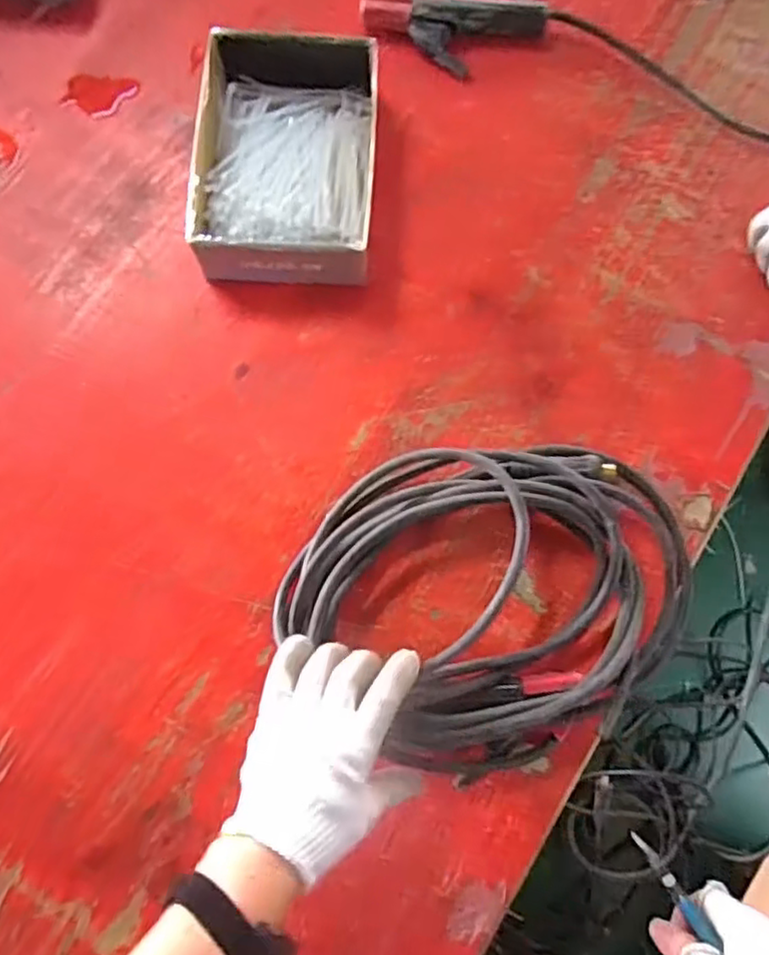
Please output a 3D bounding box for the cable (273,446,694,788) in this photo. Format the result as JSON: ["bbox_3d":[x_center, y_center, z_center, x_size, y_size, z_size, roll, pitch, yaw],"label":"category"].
[{"bbox_3d":[0.096,0.094,0.584,0.357,0.071,0.286,-33,80,-7],"label":"cable"}]

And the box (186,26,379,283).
[{"bbox_3d":[-0.097,-0.326,0.668,0.176,0.062,0.262,2,78,0],"label":"box"}]

